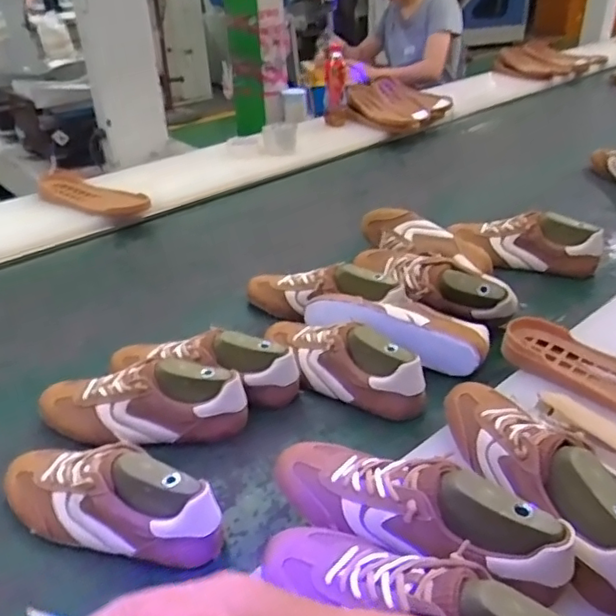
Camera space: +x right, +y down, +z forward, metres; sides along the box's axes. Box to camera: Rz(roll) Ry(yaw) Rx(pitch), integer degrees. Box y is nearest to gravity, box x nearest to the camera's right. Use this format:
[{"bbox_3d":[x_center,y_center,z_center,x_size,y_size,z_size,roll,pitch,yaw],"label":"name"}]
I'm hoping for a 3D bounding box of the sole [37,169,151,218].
[{"bbox_3d":[-0.475,-0.247,1.280,0.272,0.033,0.110,18,38,29],"label":"sole"}]

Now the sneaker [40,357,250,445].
[{"bbox_3d":[-0.211,0.117,0.746,0.264,0.088,0.080,-1,32,2],"label":"sneaker"}]

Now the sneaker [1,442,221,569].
[{"bbox_3d":[-0.211,0.189,0.612,0.264,0.092,0.088,7,34,15],"label":"sneaker"}]

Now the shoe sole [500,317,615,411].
[{"bbox_3d":[0.361,0.080,0.708,0.255,0.034,0.084,27,42,37],"label":"shoe sole"}]

